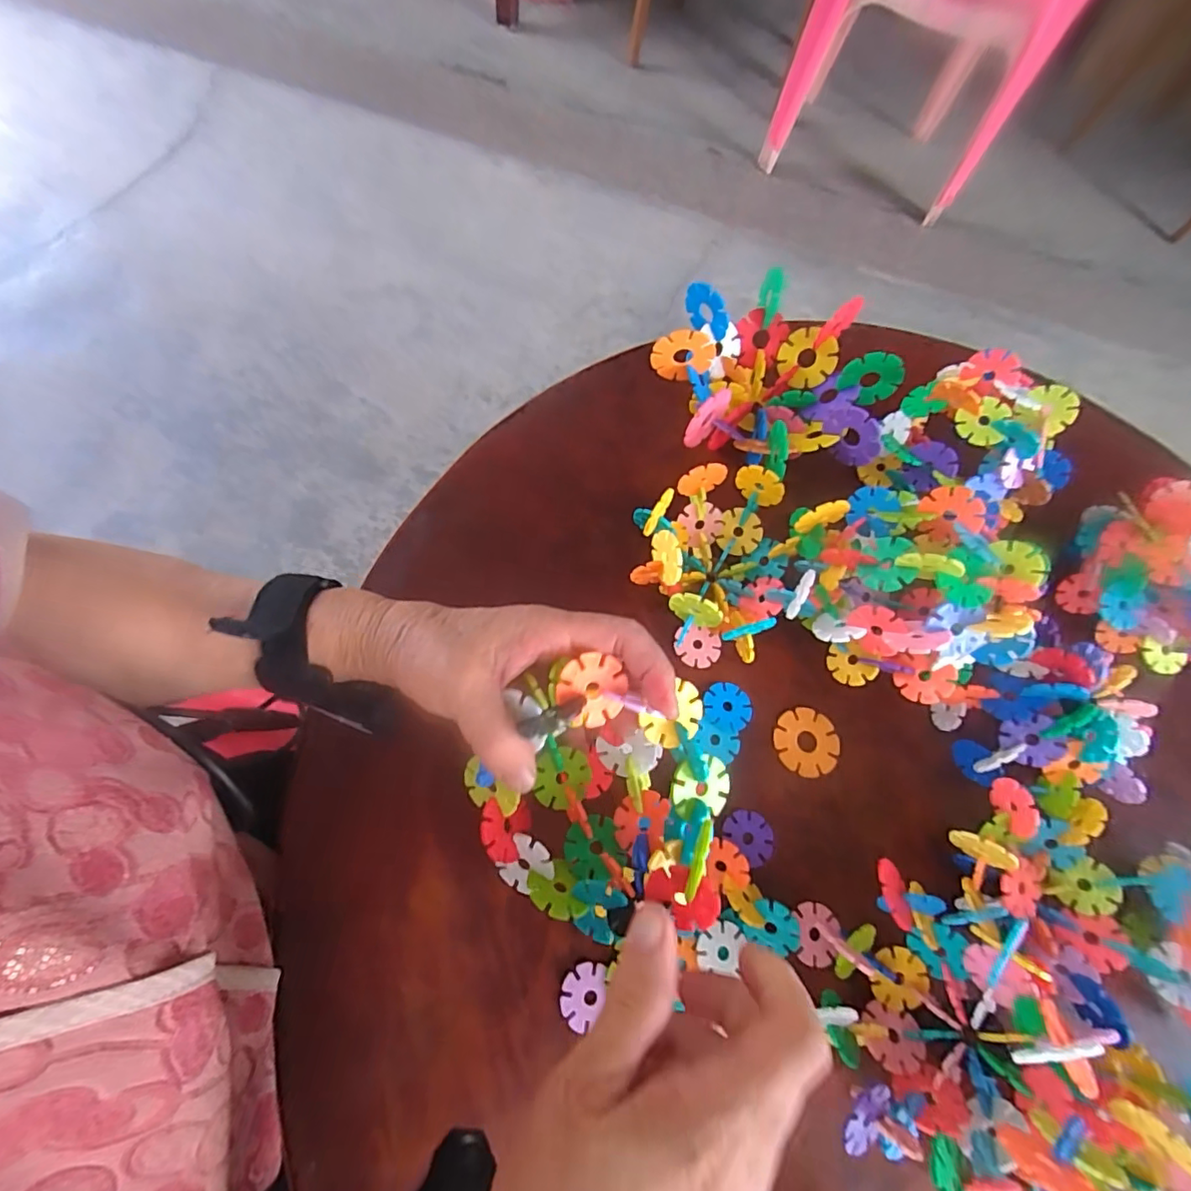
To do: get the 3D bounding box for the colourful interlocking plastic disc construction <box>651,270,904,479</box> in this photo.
[{"bbox_3d":[0.128,-0.153,0.399,0.165,0.058,0.155,25,67,5],"label":"colourful interlocking plastic disc construction"}]

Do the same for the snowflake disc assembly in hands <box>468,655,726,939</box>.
[{"bbox_3d":[0.001,0.094,0.253,0.116,0.077,0.106,15,67,3],"label":"snowflake disc assembly in hands"}]

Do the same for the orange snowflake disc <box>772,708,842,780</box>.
[{"bbox_3d":[0.140,0.096,0.360,0.043,0.004,0.042,2,68,-5],"label":"orange snowflake disc"}]

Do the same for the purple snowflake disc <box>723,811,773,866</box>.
[{"bbox_3d":[0.095,0.147,0.336,0.026,0.004,0.031,-40,77,-19],"label":"purple snowflake disc"}]

